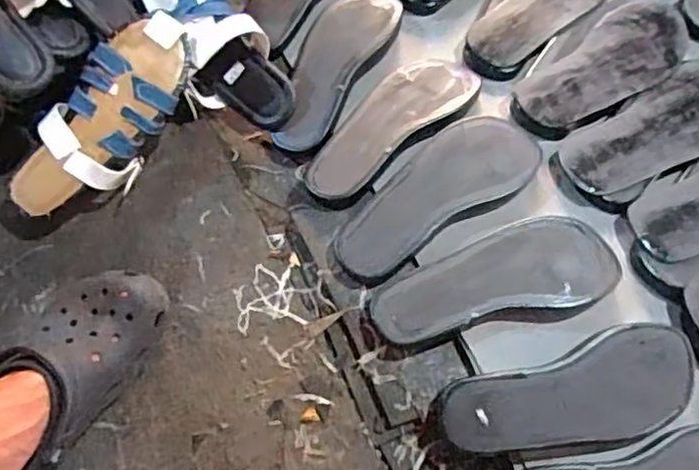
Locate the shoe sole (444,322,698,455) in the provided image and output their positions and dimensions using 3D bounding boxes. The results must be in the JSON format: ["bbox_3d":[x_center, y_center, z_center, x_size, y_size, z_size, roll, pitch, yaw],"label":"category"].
[{"bbox_3d":[0.197,0.143,0.555,0.229,0.025,0.084,-16,69,-7],"label":"shoe sole"}]

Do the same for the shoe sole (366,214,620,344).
[{"bbox_3d":[0.134,0.040,0.593,0.232,0.024,0.084,-11,68,-7],"label":"shoe sole"}]

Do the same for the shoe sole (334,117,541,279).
[{"bbox_3d":[0.082,-0.044,0.620,0.223,0.027,0.088,-30,71,-14],"label":"shoe sole"}]

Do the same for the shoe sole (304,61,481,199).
[{"bbox_3d":[0.041,-0.121,0.678,0.222,0.033,0.084,-38,74,-14],"label":"shoe sole"}]

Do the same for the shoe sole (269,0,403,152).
[{"bbox_3d":[-0.022,-0.194,0.713,0.086,0.020,0.223,27,71,10],"label":"shoe sole"}]

